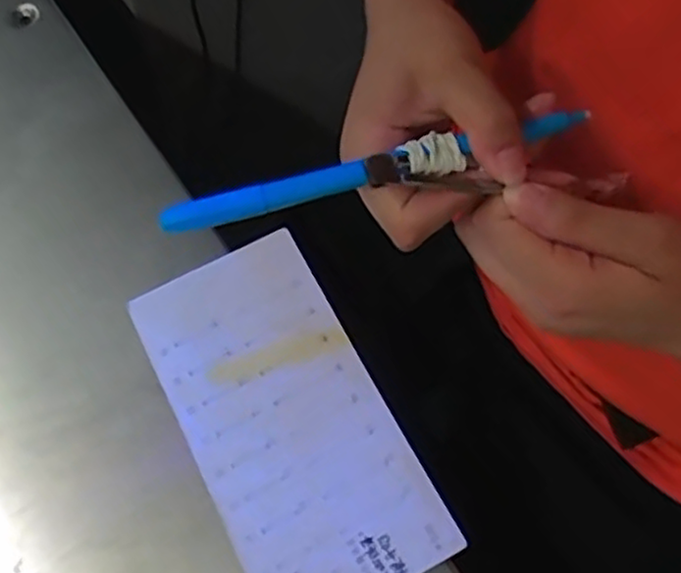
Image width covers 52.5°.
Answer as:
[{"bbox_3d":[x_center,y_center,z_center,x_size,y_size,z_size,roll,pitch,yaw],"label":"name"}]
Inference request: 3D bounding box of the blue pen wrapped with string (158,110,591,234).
[{"bbox_3d":[0.016,-0.041,0.258,0.163,0.013,0.022,-13,72,-5],"label":"blue pen wrapped with string"}]

